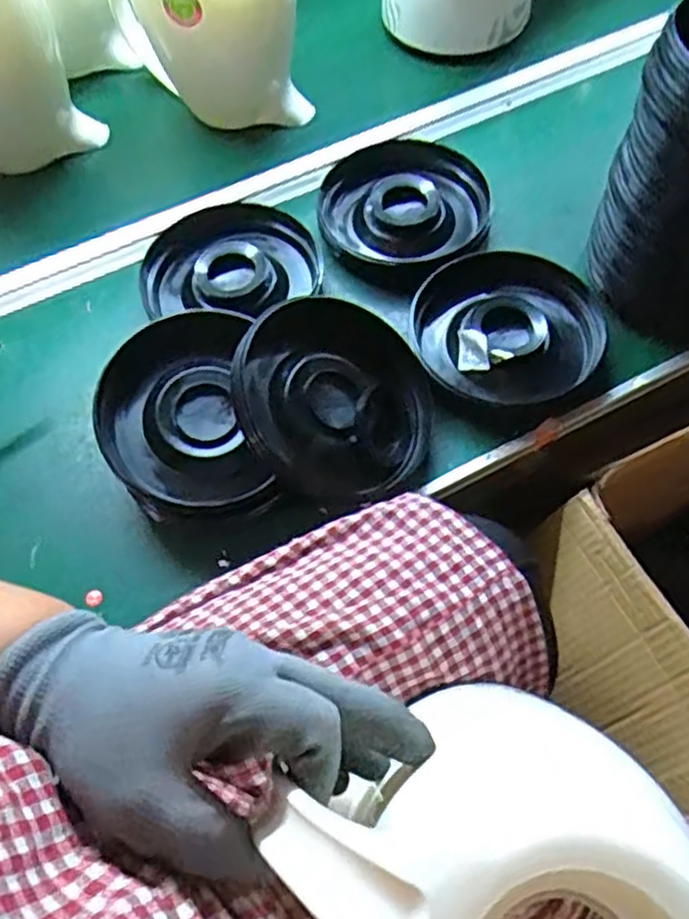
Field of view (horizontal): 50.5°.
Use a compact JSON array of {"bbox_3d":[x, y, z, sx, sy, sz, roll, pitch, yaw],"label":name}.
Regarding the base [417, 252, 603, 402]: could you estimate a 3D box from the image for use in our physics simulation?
[{"bbox_3d":[0.139,-0.113,0.602,0.146,0.038,0.146,-1,60,2],"label":"base"}]

